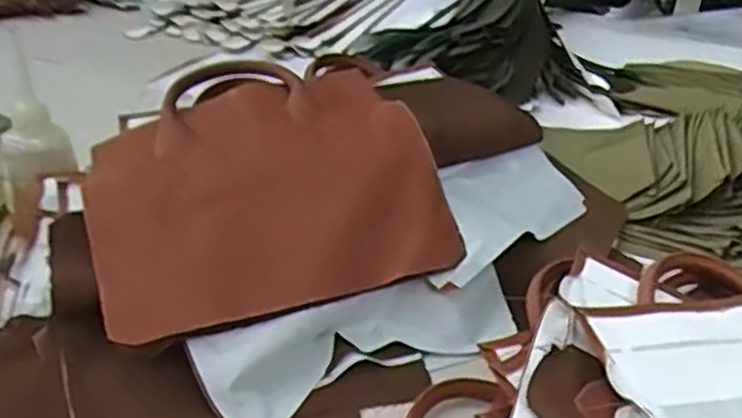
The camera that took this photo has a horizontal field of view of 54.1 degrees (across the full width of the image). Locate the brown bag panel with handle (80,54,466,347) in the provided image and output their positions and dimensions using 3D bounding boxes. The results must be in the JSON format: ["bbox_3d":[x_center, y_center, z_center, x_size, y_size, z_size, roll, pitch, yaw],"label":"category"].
[{"bbox_3d":[-0.087,-0.031,0.551,0.246,0.092,0.231,-11,33,-20],"label":"brown bag panel with handle"}]

